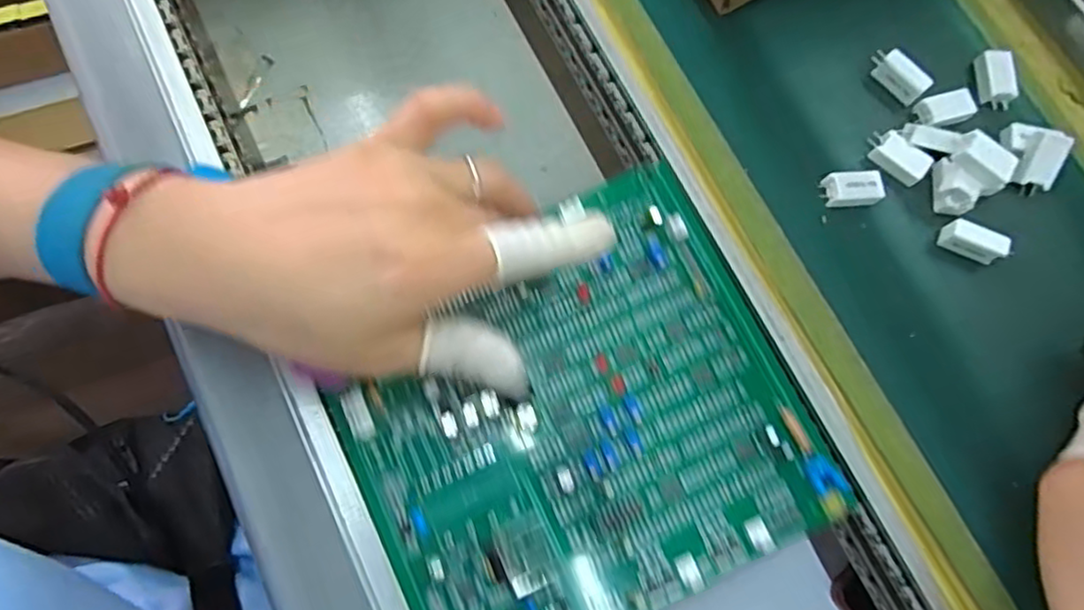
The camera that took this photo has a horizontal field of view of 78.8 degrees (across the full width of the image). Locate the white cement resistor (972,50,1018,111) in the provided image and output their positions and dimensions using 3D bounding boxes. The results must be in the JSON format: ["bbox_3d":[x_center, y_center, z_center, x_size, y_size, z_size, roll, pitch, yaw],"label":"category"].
[{"bbox_3d":[0.223,-0.111,0.322,0.015,0.007,0.027,3,75,0],"label":"white cement resistor"}]

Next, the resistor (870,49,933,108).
[{"bbox_3d":[0.174,-0.112,0.322,0.011,0.013,0.029,-40,79,-11],"label":"resistor"}]

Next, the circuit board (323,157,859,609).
[{"bbox_3d":[0.015,0.047,0.287,0.187,0.013,0.173,-25,77,-7],"label":"circuit board"}]

